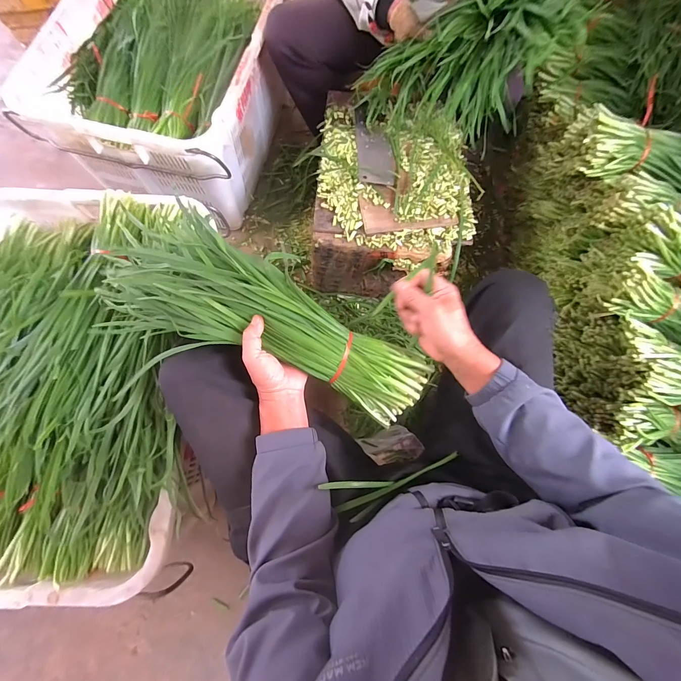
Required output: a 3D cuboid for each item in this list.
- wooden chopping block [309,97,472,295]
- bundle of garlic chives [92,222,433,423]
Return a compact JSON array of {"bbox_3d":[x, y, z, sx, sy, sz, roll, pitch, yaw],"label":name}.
[{"bbox_3d":[0.127,-0.350,0.880,0.367,0.266,0.427,4,74,-1],"label":"wooden chopping block"},{"bbox_3d":[-0.095,-0.022,0.457,0.455,0.067,0.146,25,72,-4],"label":"bundle of garlic chives"}]

